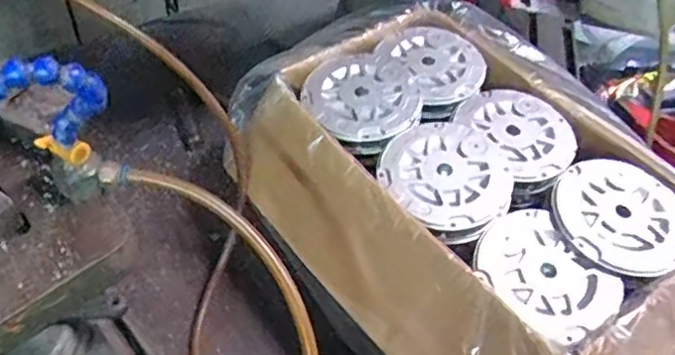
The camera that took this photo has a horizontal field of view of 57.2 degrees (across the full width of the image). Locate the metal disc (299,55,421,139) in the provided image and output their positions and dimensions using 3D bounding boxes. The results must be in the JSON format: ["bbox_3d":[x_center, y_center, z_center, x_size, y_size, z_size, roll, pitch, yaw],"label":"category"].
[{"bbox_3d":[0.032,-0.098,0.716,0.130,0.010,0.131,3,48,-4],"label":"metal disc"}]

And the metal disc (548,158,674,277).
[{"bbox_3d":[0.291,0.041,0.637,0.138,0.030,0.134,35,53,23],"label":"metal disc"}]

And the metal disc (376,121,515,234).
[{"bbox_3d":[0.118,-0.008,0.652,0.131,0.013,0.134,3,48,-4],"label":"metal disc"}]

